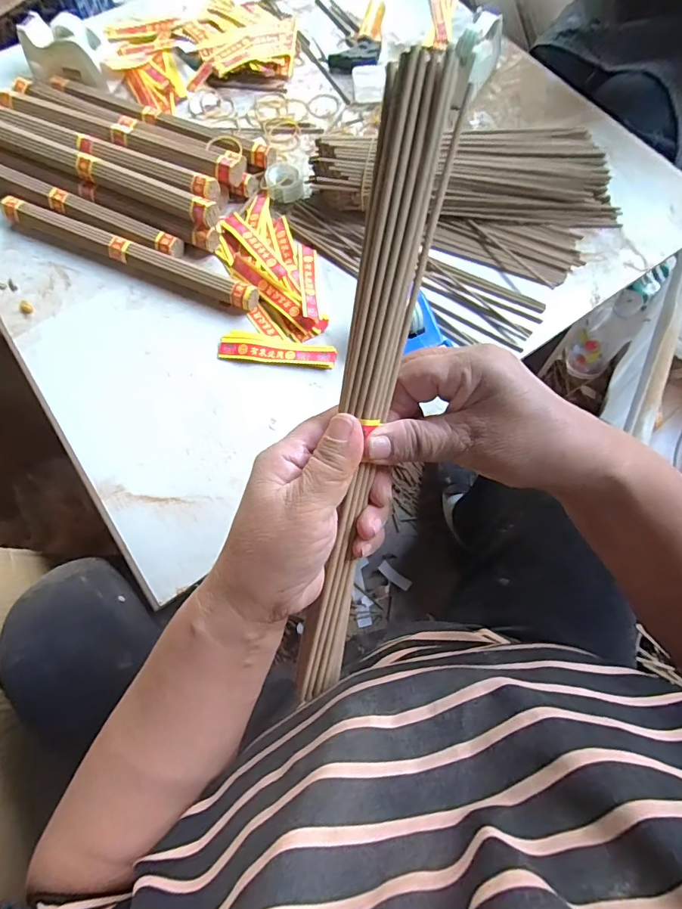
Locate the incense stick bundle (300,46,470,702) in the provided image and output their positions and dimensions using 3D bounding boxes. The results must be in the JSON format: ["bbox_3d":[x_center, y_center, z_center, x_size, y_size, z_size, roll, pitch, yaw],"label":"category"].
[{"bbox_3d":[0.012,-0.015,0.221,0.027,0.015,0.305,11,105,3],"label":"incense stick bundle"}]

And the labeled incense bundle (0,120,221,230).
[{"bbox_3d":[-0.278,-0.317,0.509,0.305,0.038,0.034,21,72,7],"label":"labeled incense bundle"}]

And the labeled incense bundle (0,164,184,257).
[{"bbox_3d":[-0.326,-0.290,0.515,0.312,0.024,0.030,24,73,8],"label":"labeled incense bundle"}]

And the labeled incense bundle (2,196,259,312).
[{"bbox_3d":[-0.235,-0.226,0.491,0.308,0.022,0.030,22,72,7],"label":"labeled incense bundle"}]

